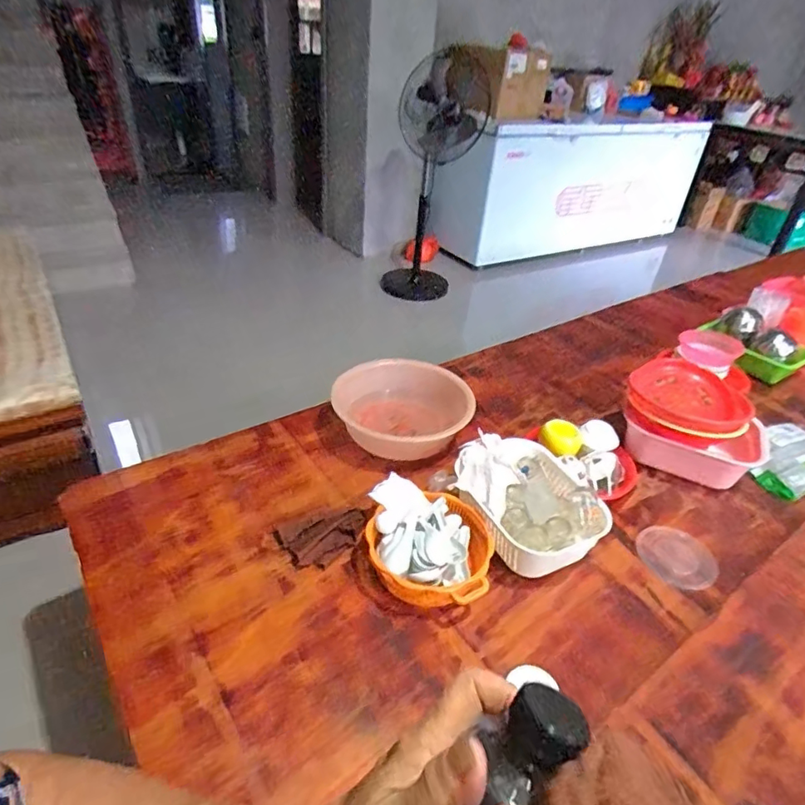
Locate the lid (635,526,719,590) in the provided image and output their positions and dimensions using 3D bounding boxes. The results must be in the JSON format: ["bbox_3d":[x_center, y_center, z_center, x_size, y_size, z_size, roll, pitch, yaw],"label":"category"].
[{"bbox_3d":[0.539,0.300,1.039,0.148,0.009,0.145,3,35,-2],"label":"lid"}]

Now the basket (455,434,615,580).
[{"bbox_3d":[0.240,0.197,1.035,0.246,0.127,0.256,-7,36,-16],"label":"basket"}]

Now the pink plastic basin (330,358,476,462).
[{"bbox_3d":[-0.004,0.024,1.282,0.325,0.107,0.325,3,35,-2],"label":"pink plastic basin"}]

